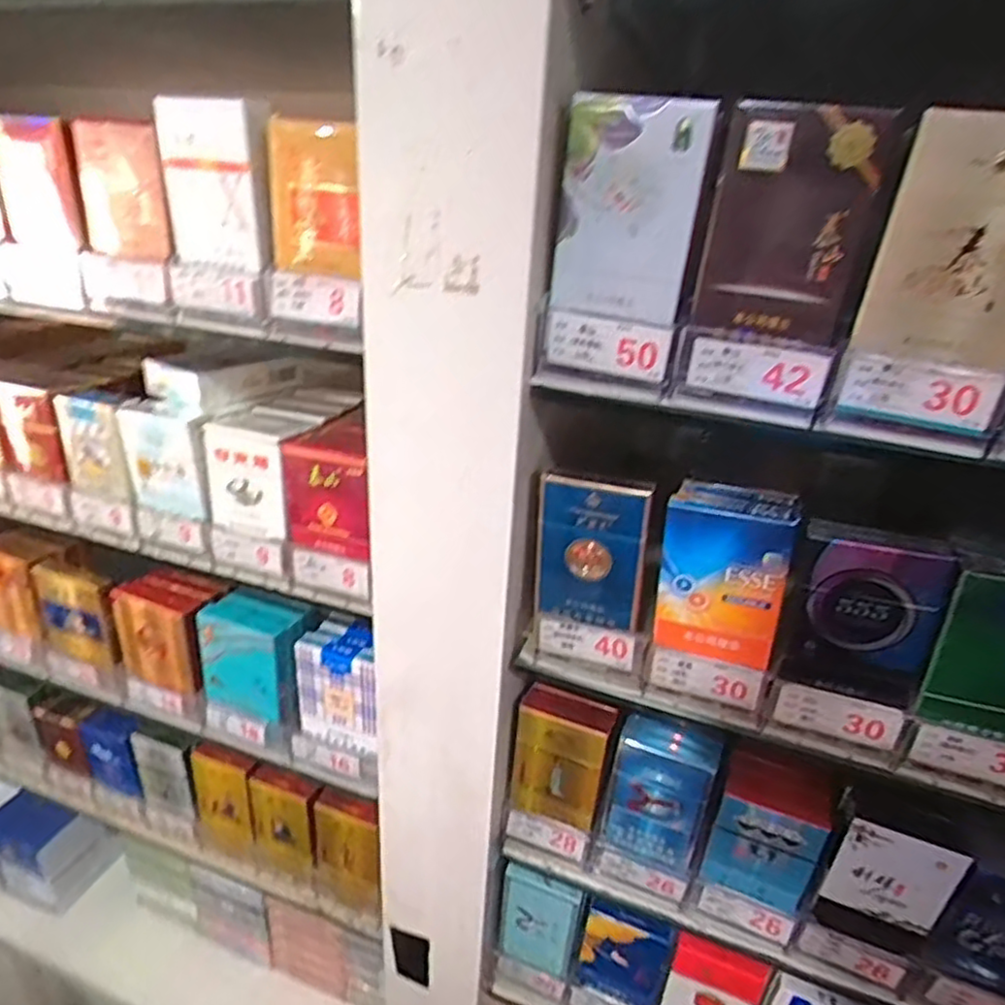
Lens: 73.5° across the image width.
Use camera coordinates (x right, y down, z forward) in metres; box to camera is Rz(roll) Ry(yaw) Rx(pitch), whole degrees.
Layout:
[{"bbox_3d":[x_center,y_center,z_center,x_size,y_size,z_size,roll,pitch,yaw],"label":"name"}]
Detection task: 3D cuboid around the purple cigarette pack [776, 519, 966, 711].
[{"bbox_3d":[0.165,0.051,0.309,0.060,0.080,0.019,14,27,20],"label":"purple cigarette pack"}]

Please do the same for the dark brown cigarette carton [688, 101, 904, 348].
[{"bbox_3d":[0.109,-0.106,0.259,0.055,0.079,0.022,14,27,19],"label":"dark brown cigarette carton"}]

